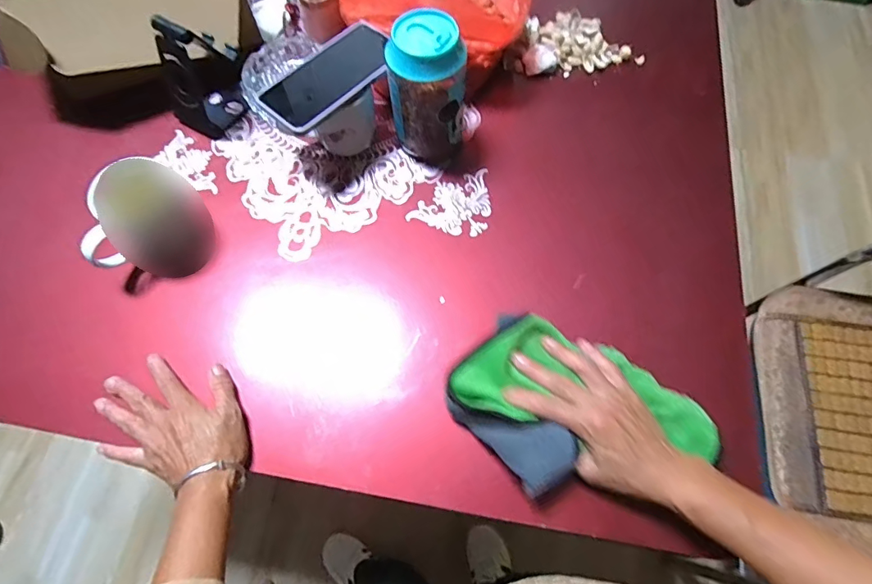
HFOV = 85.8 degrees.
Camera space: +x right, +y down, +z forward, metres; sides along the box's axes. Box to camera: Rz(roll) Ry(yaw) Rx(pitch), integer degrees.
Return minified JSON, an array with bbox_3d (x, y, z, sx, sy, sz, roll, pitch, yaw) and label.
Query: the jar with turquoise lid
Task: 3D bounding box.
[{"bbox_3d":[-0.005,-0.220,0.521,0.081,0.145,0.074,0,67,0],"label":"jar with turquoise lid"}]

